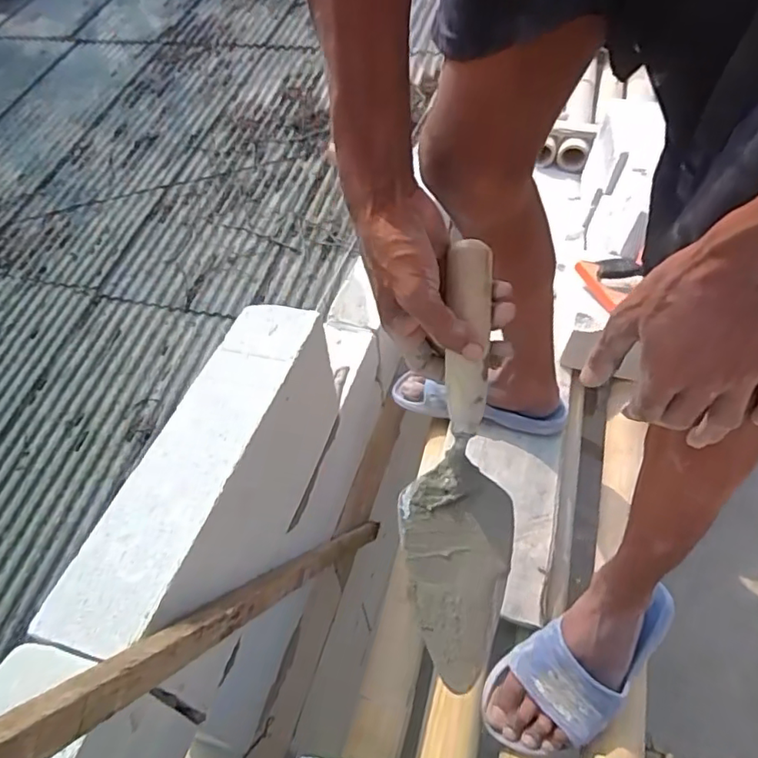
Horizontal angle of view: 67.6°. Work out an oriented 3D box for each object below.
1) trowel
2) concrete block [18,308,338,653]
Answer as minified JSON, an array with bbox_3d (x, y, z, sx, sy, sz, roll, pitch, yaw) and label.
[{"bbox_3d":[0.059,0.056,0.410,0.080,0.049,0.305,3,93,7],"label":"trowel"},{"bbox_3d":[-0.169,0.122,0.631,0.098,0.186,0.395,12,51,14],"label":"concrete block"}]

